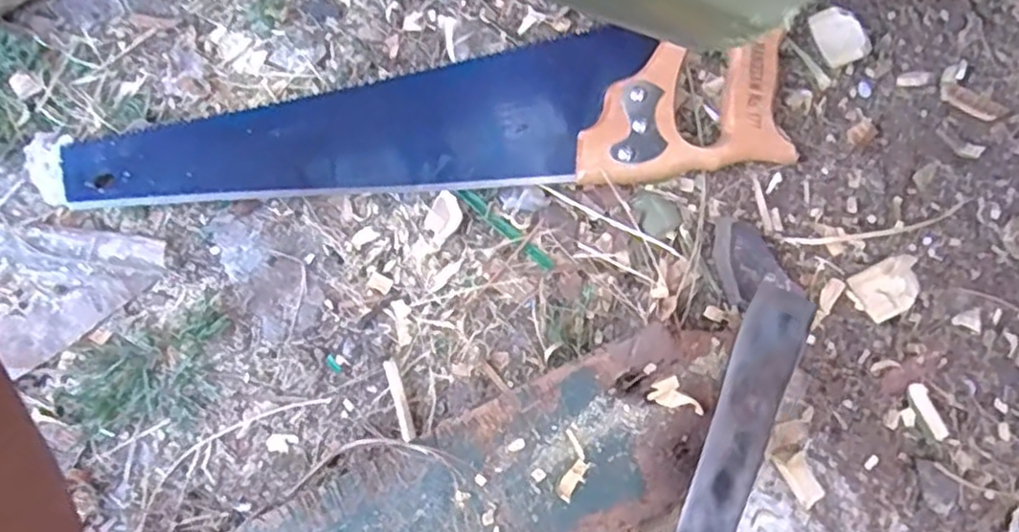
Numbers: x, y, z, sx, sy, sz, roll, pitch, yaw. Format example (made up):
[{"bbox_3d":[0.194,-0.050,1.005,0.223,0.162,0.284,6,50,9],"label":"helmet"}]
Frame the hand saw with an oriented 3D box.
[{"bbox_3d":[-0.052,-0.117,0.539,0.516,0.031,0.122,-5,78,-3],"label":"hand saw"}]

